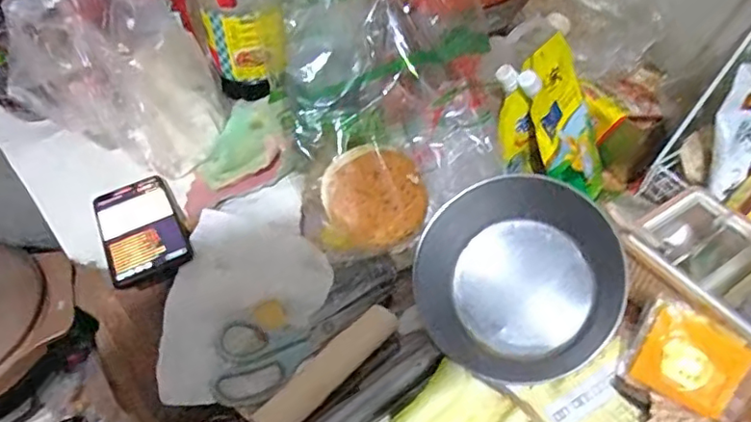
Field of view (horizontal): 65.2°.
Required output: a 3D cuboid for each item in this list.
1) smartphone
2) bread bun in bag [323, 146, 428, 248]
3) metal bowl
[{"bbox_3d":[-0.225,0.014,0.562,0.070,0.011,0.136,-21,44,-20],"label":"smartphone"},{"bbox_3d":[0.001,-0.012,0.558,0.099,0.093,0.033,-1,7,-12],"label":"bread bun in bag"},{"bbox_3d":[0.126,0.063,0.521,0.175,0.078,0.174,-2,79,12],"label":"metal bowl"}]

